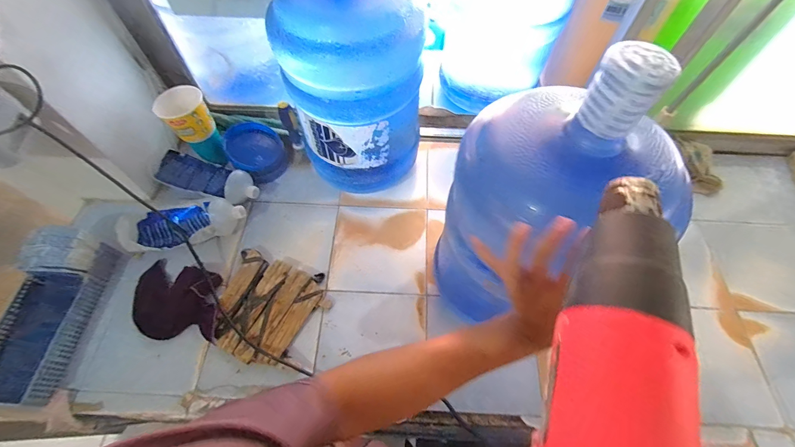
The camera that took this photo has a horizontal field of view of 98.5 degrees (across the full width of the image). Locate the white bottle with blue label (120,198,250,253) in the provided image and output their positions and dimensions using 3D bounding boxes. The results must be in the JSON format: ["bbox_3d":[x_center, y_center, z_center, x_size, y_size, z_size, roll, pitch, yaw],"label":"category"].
[{"bbox_3d":[-0.447,-0.001,0.722,0.243,0.073,0.108,-5,61,-4],"label":"white bottle with blue label"}]

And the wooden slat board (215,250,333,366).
[{"bbox_3d":[-0.256,0.165,0.662,0.189,0.034,0.181,24,64,12],"label":"wooden slat board"}]

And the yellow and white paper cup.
[{"bbox_3d":[-0.455,-0.235,0.734,0.103,0.076,0.097,39,67,19],"label":"yellow and white paper cup"}]

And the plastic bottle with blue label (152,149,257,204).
[{"bbox_3d":[-0.434,-0.099,0.785,0.248,0.073,0.088,20,62,10],"label":"plastic bottle with blue label"}]

